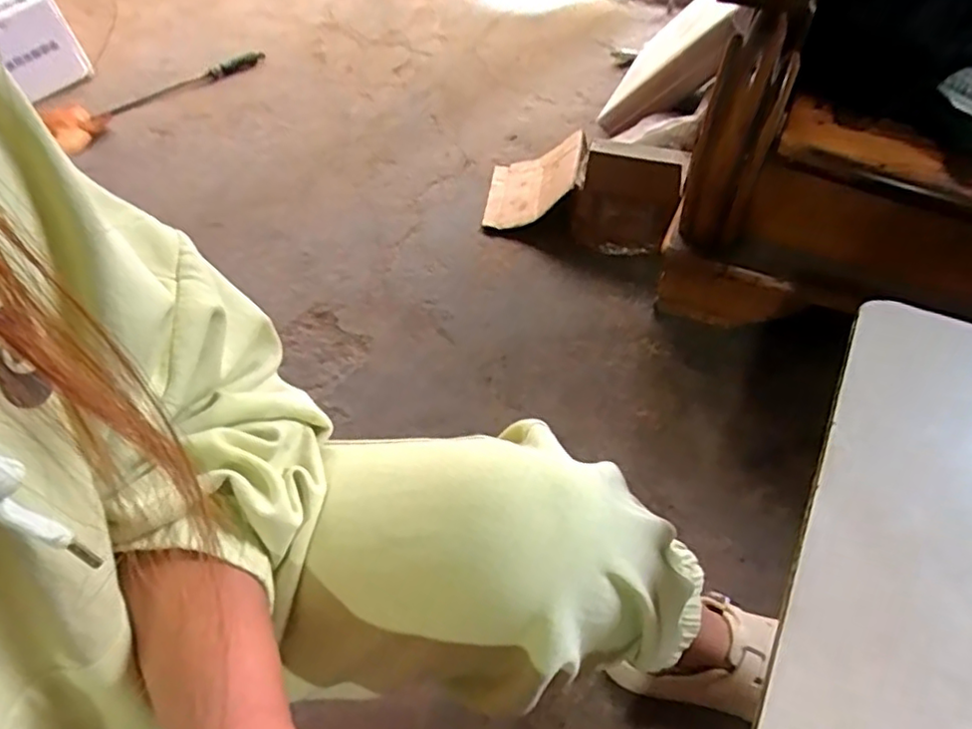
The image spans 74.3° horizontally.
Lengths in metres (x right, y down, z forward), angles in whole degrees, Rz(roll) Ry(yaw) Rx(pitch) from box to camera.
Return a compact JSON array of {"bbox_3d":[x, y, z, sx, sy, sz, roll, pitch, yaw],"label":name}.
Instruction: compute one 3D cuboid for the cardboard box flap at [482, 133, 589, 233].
[{"bbox_3d":[0.085,-0.324,1.107,0.167,0.109,0.173,4,55,5],"label":"cardboard box flap"}]

